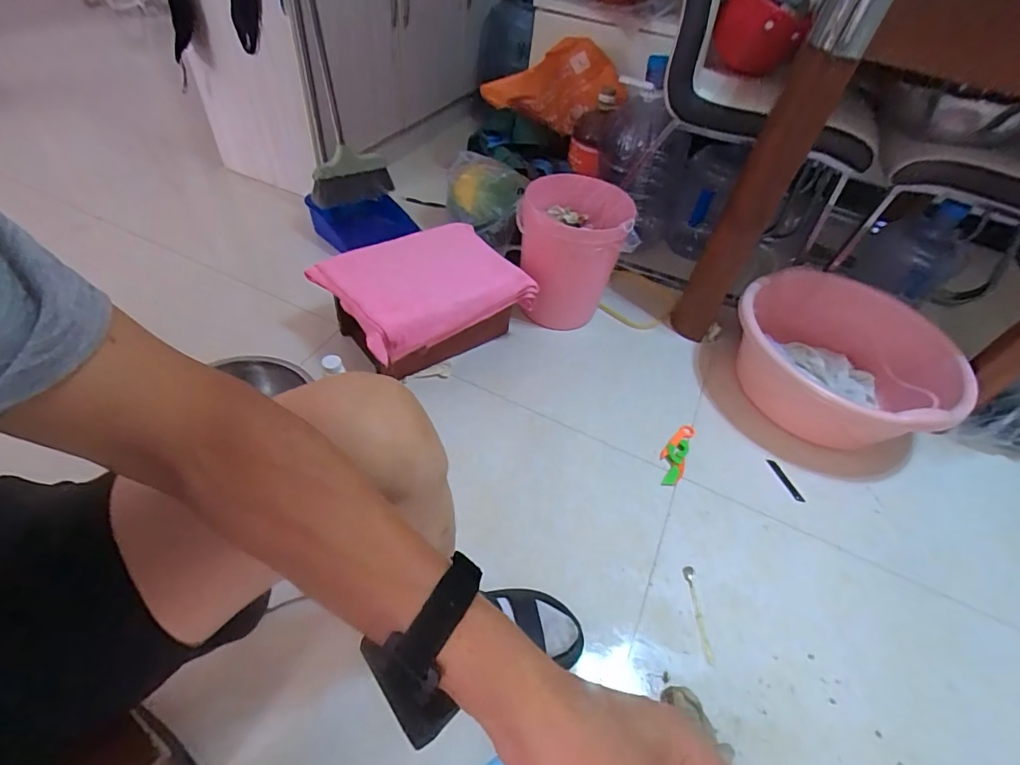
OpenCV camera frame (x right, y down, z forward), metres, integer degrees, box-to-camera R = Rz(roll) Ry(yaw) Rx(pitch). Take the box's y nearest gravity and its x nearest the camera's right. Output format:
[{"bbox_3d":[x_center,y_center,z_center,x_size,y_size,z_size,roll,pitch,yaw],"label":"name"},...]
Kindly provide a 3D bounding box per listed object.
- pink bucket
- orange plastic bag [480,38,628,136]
[{"bbox_3d":[0.141,-0.318,1.242,0.252,0.331,0.241,11,47,3],"label":"pink bucket"},{"bbox_3d":[0.148,-0.887,1.454,0.396,0.228,0.269,17,48,9],"label":"orange plastic bag"}]

